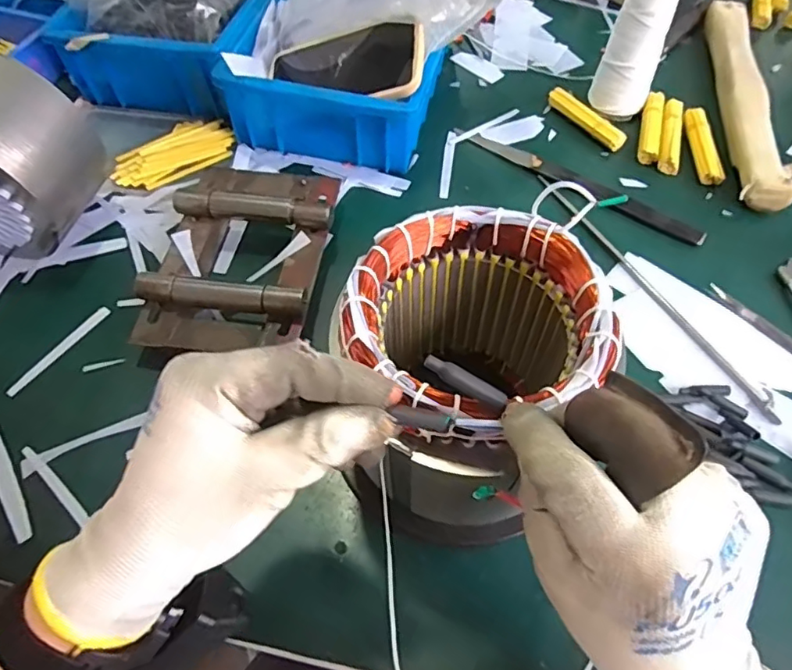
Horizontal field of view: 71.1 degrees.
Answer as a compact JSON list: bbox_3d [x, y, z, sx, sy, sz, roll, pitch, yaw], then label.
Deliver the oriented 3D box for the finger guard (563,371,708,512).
[{"bbox_3d":[0.085,0.034,0.199,0.029,0.019,0.042,-26,62,-15],"label":"finger guard"}]

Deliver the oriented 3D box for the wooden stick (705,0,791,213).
[{"bbox_3d":[0.381,-0.272,0.608,0.046,0.033,0.347,9,59,6],"label":"wooden stick"}]

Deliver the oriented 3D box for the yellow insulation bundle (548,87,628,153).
[{"bbox_3d":[0.205,-0.235,0.598,0.024,0.013,0.100,-32,64,-18],"label":"yellow insulation bundle"}]

